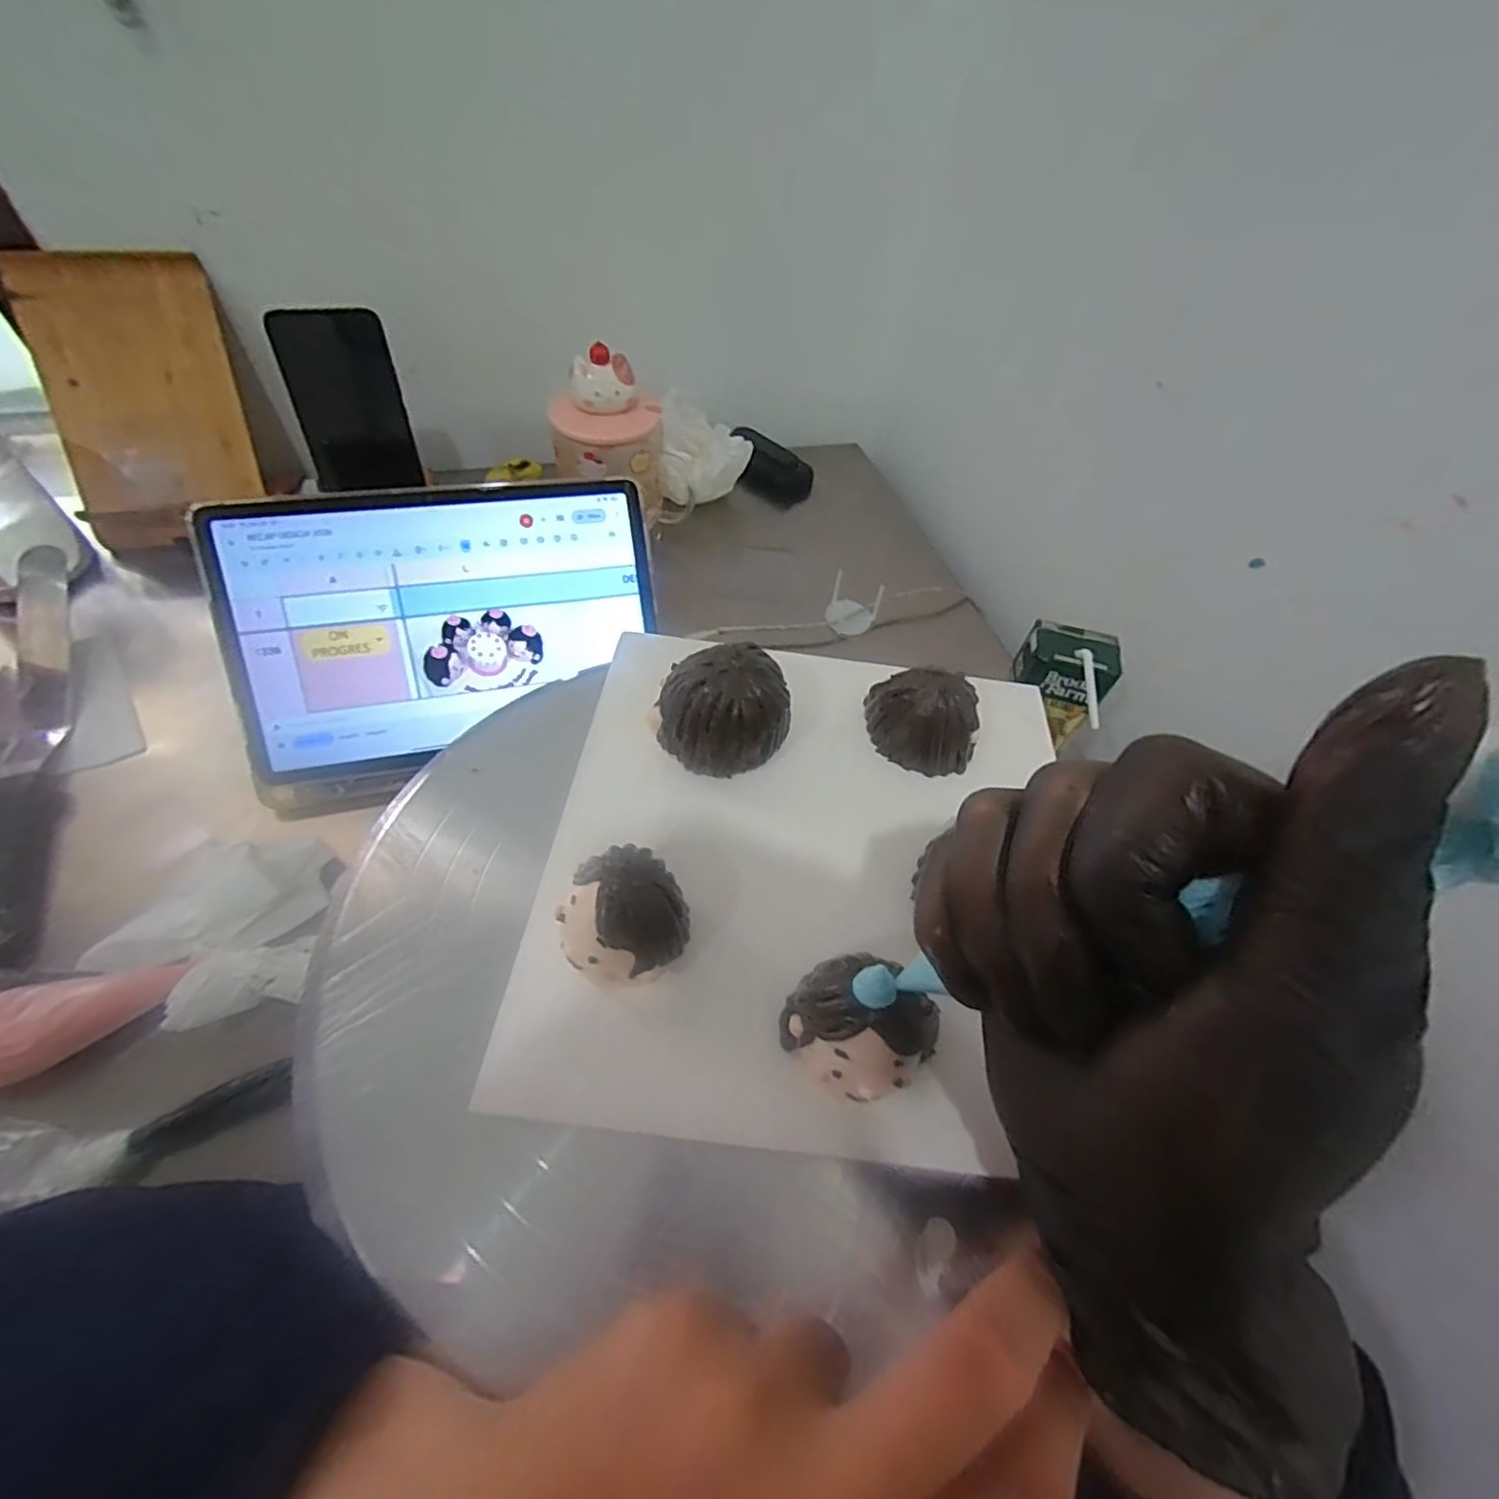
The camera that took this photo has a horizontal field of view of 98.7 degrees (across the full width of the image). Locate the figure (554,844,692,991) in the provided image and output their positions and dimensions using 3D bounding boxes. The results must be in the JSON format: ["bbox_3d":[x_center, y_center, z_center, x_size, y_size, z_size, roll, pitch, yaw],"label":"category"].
[{"bbox_3d":[-0.041,0.058,0.220,0.039,0.038,0.041,3,53,-4],"label":"figure"}]

